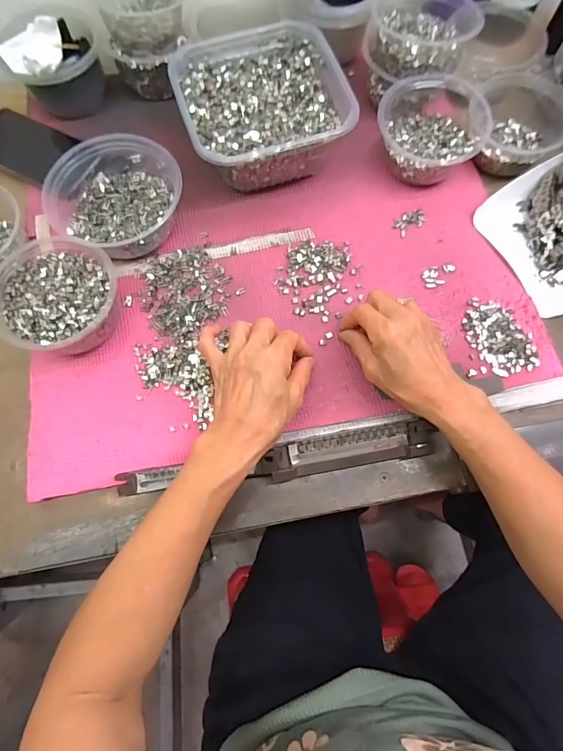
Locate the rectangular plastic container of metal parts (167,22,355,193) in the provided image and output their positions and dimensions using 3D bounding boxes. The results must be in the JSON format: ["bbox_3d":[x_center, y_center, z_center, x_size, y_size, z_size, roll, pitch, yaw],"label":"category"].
[{"bbox_3d":[-0.024,-0.298,0.465,0.173,0.074,0.179,-17,73,-5],"label":"rectangular plastic container of metal parts"}]

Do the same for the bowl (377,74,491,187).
[{"bbox_3d":[0.168,-0.276,0.463,0.113,0.063,0.114,0,73,0],"label":"bowl"}]

